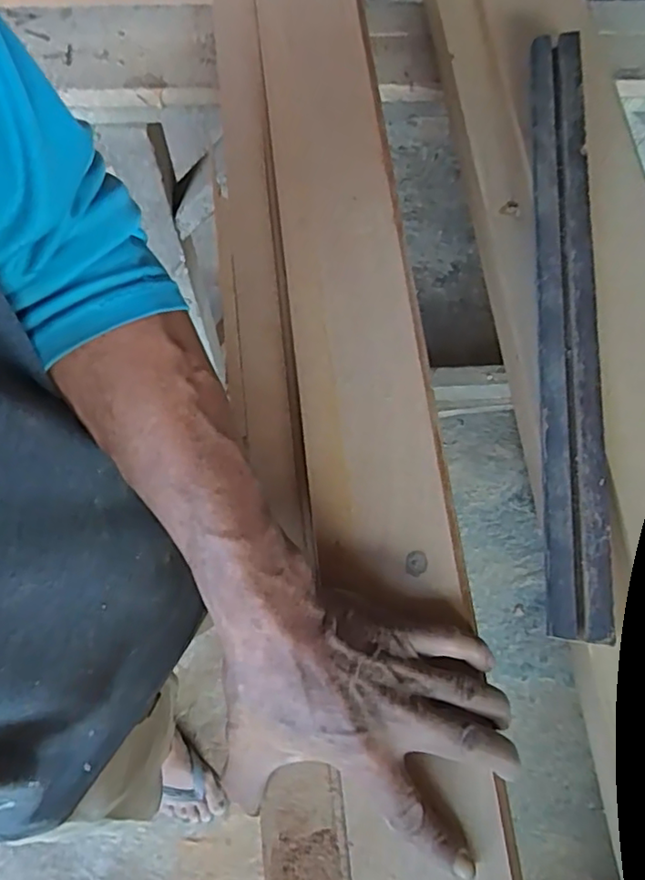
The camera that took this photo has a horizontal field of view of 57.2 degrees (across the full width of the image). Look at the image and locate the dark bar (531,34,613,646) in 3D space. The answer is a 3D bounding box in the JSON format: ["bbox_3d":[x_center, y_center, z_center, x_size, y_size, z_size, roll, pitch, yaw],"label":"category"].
[{"bbox_3d":[0.173,-0.102,0.415,0.035,0.025,0.455,4,72,1],"label":"dark bar"}]

